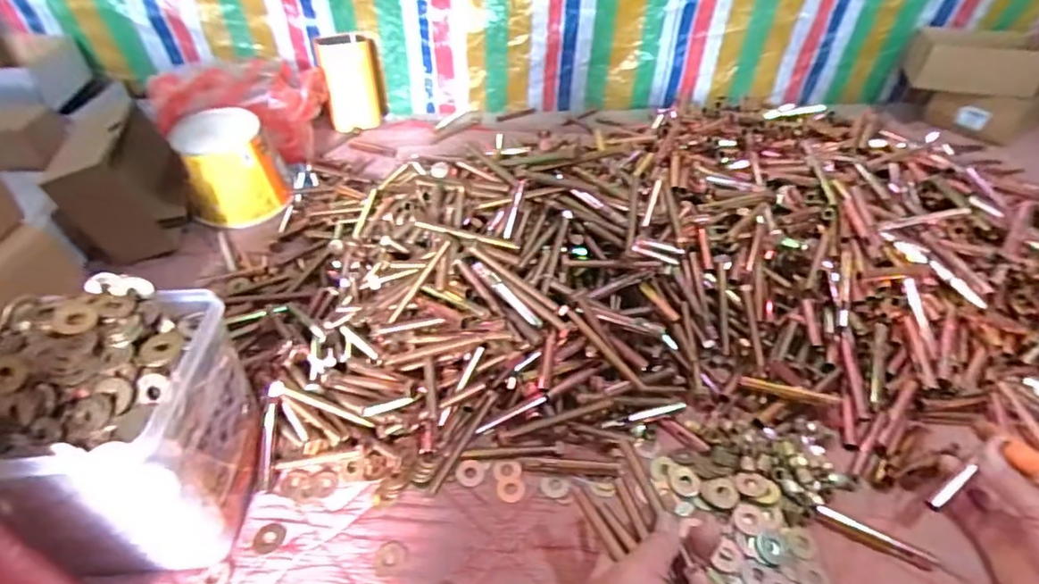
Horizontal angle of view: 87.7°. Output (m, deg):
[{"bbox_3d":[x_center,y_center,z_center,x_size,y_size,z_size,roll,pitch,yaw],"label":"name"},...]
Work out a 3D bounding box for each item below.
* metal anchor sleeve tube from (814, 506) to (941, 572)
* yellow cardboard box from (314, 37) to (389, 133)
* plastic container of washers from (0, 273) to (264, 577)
[{"bbox_3d":[0.277,0.191,0.421,0.086,0.007,0.013,21,48,23],"label":"metal anchor sleeve tube"},{"bbox_3d":[-0.286,-0.364,0.934,0.097,0.142,0.078,-11,44,-13],"label":"yellow cardboard box"},{"bbox_3d":[-0.294,0.107,0.410,0.143,0.174,0.154,-3,42,-1],"label":"plastic container of washers"}]

